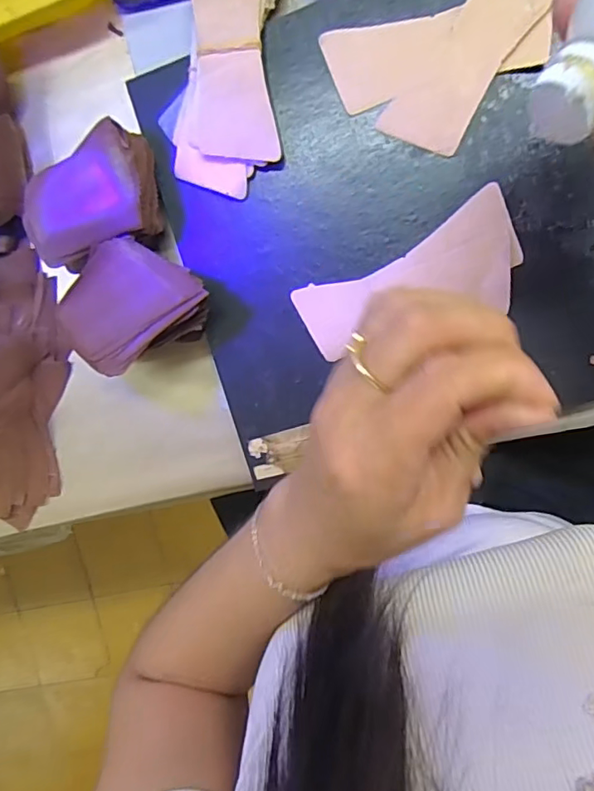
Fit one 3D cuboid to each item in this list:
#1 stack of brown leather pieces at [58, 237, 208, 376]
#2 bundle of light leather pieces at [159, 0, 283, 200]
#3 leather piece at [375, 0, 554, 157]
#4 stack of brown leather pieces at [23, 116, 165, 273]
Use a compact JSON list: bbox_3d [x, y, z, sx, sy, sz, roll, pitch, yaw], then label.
[{"bbox_3d":[-0.110,-0.064,0.372,0.097,0.047,0.077,-23,94,10],"label":"stack of brown leather pieces"},{"bbox_3d":[-0.051,-0.214,0.358,0.077,0.015,0.150,1,98,7],"label":"bundle of light leather pieces"},{"bbox_3d":[0.113,-0.221,0.340,0.049,0.004,0.138,36,101,7],"label":"leather piece"},{"bbox_3d":[-0.135,-0.129,0.360,0.091,0.034,0.068,-30,93,10],"label":"stack of brown leather pieces"}]

